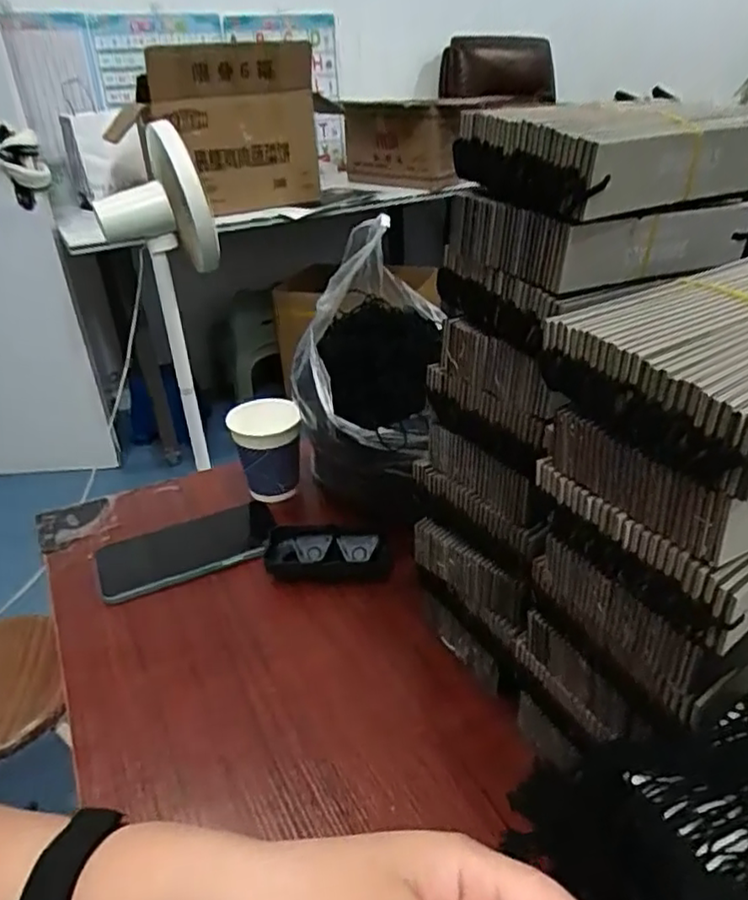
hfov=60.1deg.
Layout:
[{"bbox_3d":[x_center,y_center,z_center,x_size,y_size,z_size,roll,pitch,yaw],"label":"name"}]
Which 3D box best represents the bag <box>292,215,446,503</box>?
[{"bbox_3d":[-0.010,-0.073,0.599,0.122,0.243,0.200,-2,30,1],"label":"bag"}]

